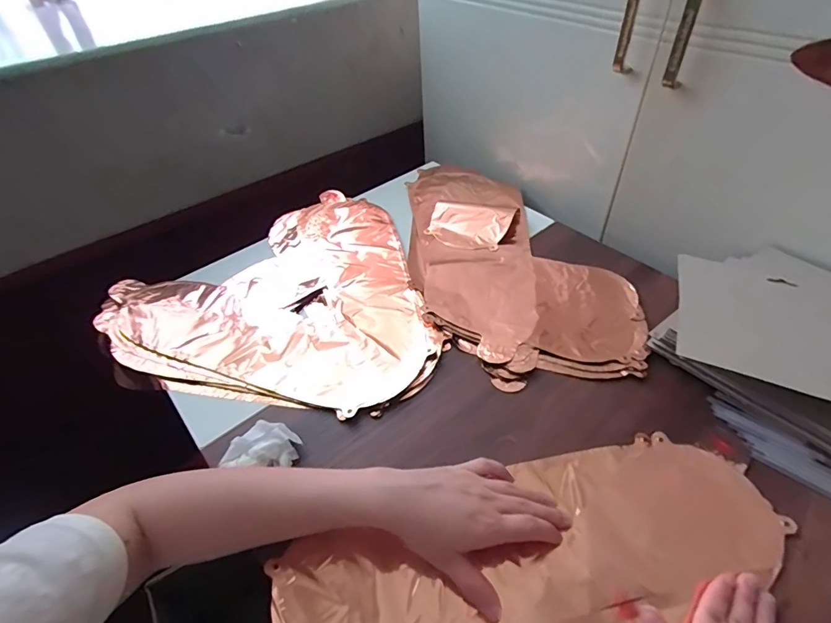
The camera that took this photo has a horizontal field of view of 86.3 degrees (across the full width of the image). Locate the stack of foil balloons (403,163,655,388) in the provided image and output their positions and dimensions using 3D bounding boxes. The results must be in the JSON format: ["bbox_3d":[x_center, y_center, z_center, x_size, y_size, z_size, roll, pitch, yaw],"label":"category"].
[{"bbox_3d":[0.105,-0.093,0.636,0.244,0.017,0.497,-17,47,-12],"label":"stack of foil balloons"}]

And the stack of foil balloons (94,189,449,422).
[{"bbox_3d":[-0.191,-0.017,0.580,0.378,0.024,0.402,-14,46,-10],"label":"stack of foil balloons"}]

